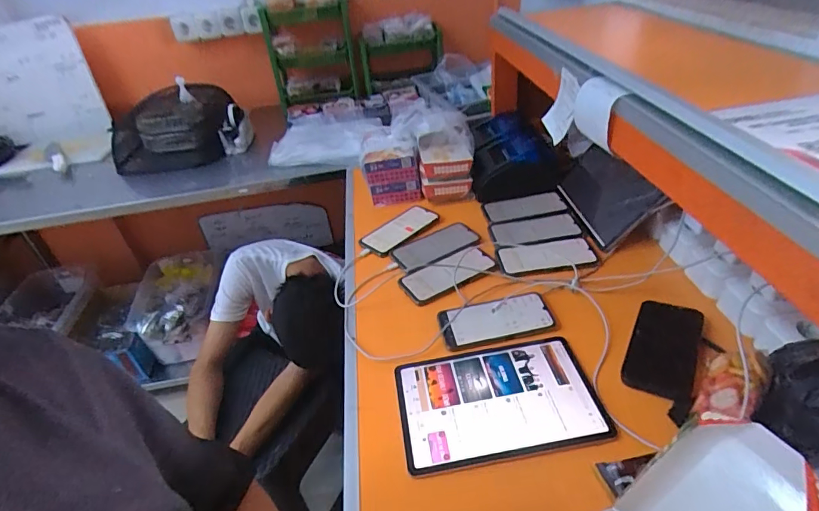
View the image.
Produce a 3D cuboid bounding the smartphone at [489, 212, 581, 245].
[{"bbox_3d":[0.246,-0.053,0.886,0.167,0.008,0.083,-6,37,1],"label":"smartphone"}]

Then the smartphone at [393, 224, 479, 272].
[{"bbox_3d":[0.053,-0.017,0.872,0.167,0.006,0.089,-21,39,-18],"label":"smartphone"}]

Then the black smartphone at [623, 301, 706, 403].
[{"bbox_3d":[0.352,0.127,0.623,0.082,0.009,0.152,11,50,31],"label":"black smartphone"}]

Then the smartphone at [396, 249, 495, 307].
[{"bbox_3d":[0.069,0.027,0.797,0.166,0.011,0.073,-21,39,-17],"label":"smartphone"}]

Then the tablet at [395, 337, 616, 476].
[{"bbox_3d":[0.114,0.189,0.597,0.251,0.008,0.164,-9,37,-3],"label":"tablet"}]

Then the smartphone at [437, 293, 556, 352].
[{"bbox_3d":[0.135,0.100,0.704,0.172,0.008,0.085,-12,37,-6],"label":"smartphone"}]

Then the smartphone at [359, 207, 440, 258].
[{"bbox_3d":[-0.018,-0.054,0.929,0.168,0.014,0.085,-33,43,-30],"label":"smartphone"}]

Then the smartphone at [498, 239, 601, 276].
[{"bbox_3d":[0.247,0.003,0.808,0.168,0.014,0.081,-5,37,4],"label":"smartphone"}]

